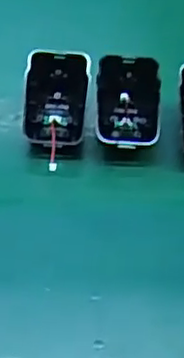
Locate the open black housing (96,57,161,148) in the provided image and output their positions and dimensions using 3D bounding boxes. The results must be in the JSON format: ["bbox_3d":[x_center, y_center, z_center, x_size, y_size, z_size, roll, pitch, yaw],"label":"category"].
[{"bbox_3d":[0.026,-0.055,0.480,0.044,0.018,0.069,2,75,3],"label":"open black housing"}]

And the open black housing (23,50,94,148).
[{"bbox_3d":[-0.025,-0.057,0.481,0.044,0.020,0.068,6,85,0],"label":"open black housing"}]

